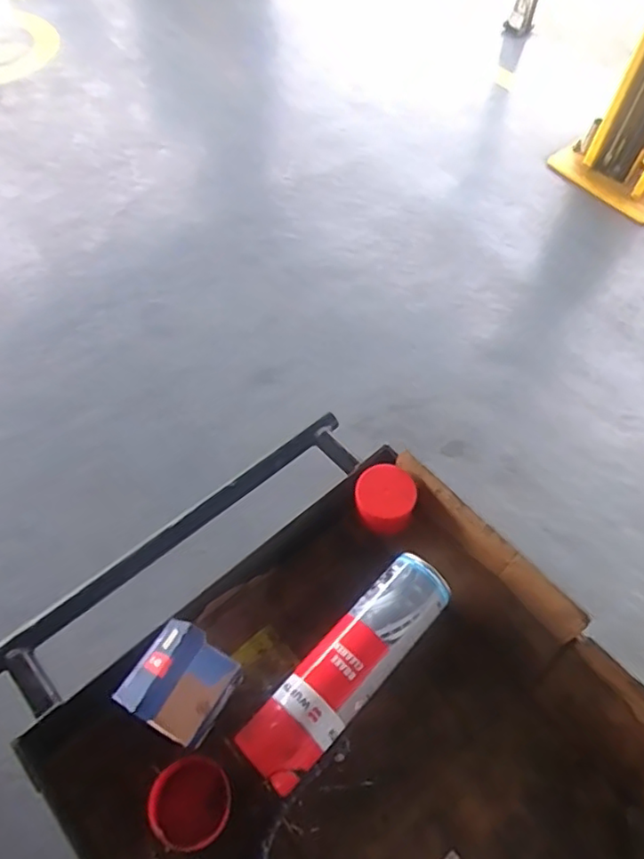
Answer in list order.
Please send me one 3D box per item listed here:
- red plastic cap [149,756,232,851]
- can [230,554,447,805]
[{"bbox_3d":[-0.112,0.322,0.518,0.064,0.042,0.065,-17,64,-11],"label":"red plastic cap"},{"bbox_3d":[0.027,0.219,0.563,0.071,0.054,0.244,40,67,18],"label":"can"}]

